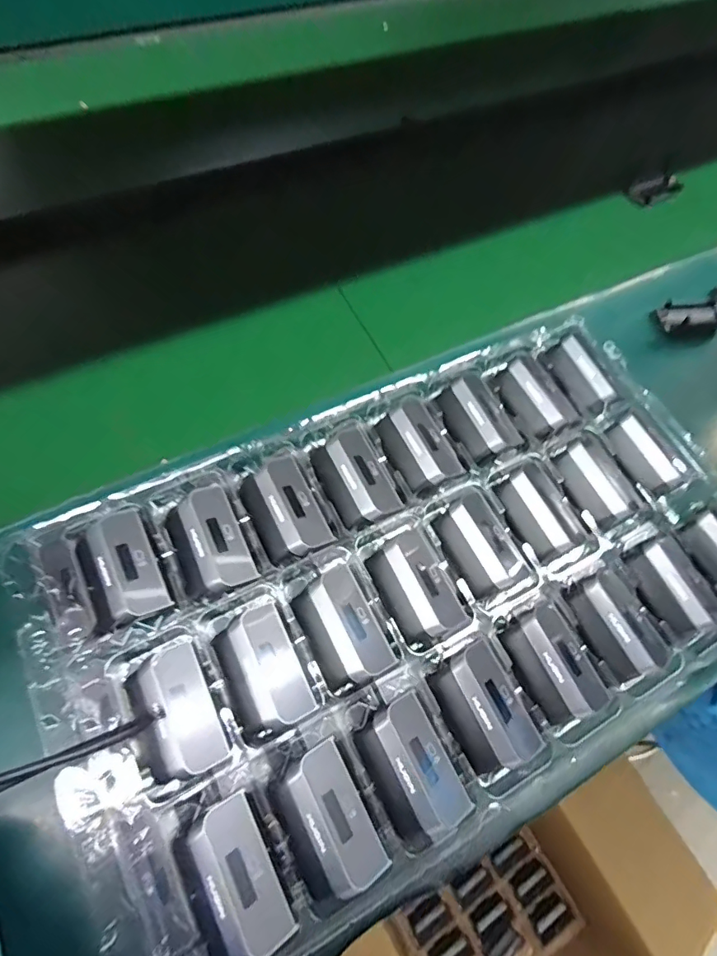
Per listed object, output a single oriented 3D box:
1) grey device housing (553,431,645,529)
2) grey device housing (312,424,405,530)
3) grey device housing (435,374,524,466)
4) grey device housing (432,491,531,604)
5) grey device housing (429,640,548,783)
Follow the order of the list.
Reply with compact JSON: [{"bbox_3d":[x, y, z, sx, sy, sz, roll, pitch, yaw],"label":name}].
[{"bbox_3d":[0.198,0.000,0.395,0.053,0.020,0.072,-27,71,-16],"label":"grey device housing"},{"bbox_3d":[-0.001,-0.003,0.373,0.048,0.023,0.077,-24,70,-15],"label":"grey device housing"},{"bbox_3d":[0.101,-0.050,0.404,0.050,0.023,0.068,-29,72,-17],"label":"grey device housing"},{"bbox_3d":[0.092,0.049,0.361,0.049,0.021,0.071,-27,71,-16],"label":"grey device housing"},{"bbox_3d":[0.085,0.152,0.322,0.051,0.025,0.074,-30,72,-17],"label":"grey device housing"}]

